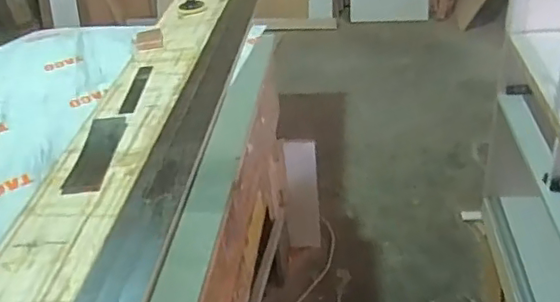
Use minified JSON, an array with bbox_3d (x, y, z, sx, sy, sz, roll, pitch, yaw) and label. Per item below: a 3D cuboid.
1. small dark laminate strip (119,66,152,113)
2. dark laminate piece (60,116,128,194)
[{"bbox_3d":[-0.372,-0.163,1.503,0.040,0.004,0.265,-4,33,2],"label":"small dark laminate strip"},{"bbox_3d":[-0.399,0.003,1.260,0.088,0.019,0.277,-6,34,2],"label":"dark laminate piece"}]

